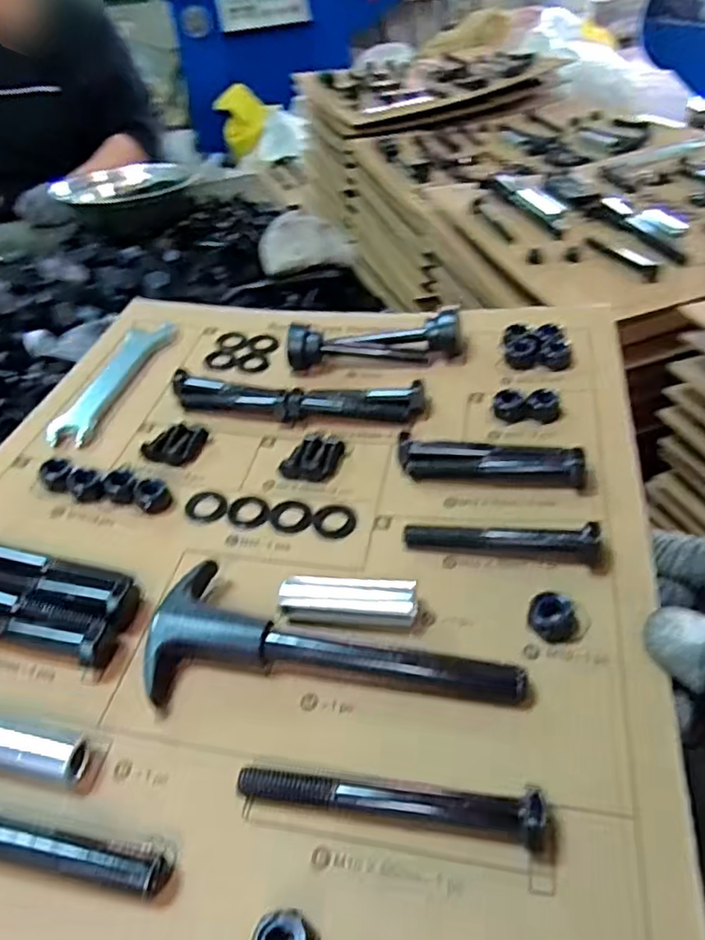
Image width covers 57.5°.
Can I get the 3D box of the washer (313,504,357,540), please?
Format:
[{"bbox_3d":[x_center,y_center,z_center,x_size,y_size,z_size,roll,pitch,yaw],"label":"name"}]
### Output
[{"bbox_3d":[-0.008,0.022,0.281,0.019,0.004,0.019,1,42,8],"label":"washer"}]

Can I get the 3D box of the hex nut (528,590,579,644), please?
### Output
[{"bbox_3d":[0.070,0.052,0.225,0.017,0.013,0.012,15,46,21],"label":"hex nut"}]

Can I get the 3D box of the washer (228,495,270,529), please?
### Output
[{"bbox_3d":[-0.047,0.018,0.289,0.018,0.004,0.020,-10,42,-4],"label":"washer"}]

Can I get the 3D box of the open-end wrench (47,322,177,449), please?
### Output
[{"bbox_3d":[-0.132,-0.052,0.362,0.028,0.005,0.112,3,43,10],"label":"open-end wrench"}]

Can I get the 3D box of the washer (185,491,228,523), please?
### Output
[{"bbox_3d":[-0.066,0.016,0.294,0.020,0.004,0.018,12,45,18],"label":"washer"}]

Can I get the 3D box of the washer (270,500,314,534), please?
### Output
[{"bbox_3d":[-0.027,0.019,0.286,0.019,0.004,0.020,-2,42,4],"label":"washer"}]

